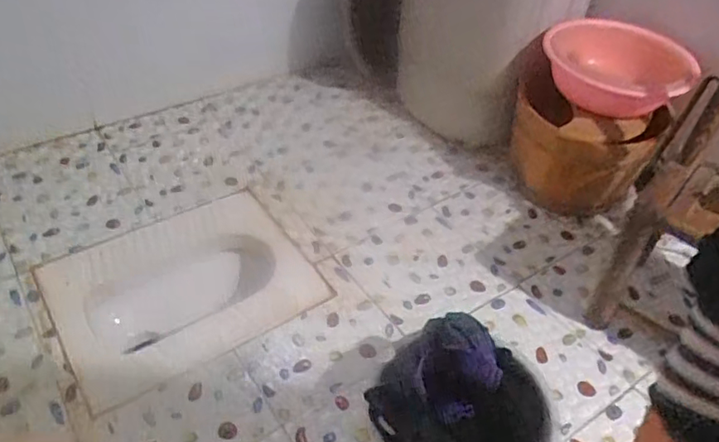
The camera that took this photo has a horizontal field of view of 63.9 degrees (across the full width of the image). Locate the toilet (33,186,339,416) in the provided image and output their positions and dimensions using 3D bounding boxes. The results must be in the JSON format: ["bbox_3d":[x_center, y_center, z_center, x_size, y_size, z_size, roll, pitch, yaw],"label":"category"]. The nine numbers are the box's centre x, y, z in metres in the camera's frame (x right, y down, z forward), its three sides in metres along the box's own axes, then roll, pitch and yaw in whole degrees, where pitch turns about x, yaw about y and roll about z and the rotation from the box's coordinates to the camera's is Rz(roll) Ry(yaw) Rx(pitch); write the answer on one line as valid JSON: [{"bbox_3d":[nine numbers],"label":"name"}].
[{"bbox_3d":[-0.384,0.187,1.298,0.513,0.173,0.413,-25,52,-28],"label":"toilet"}]

